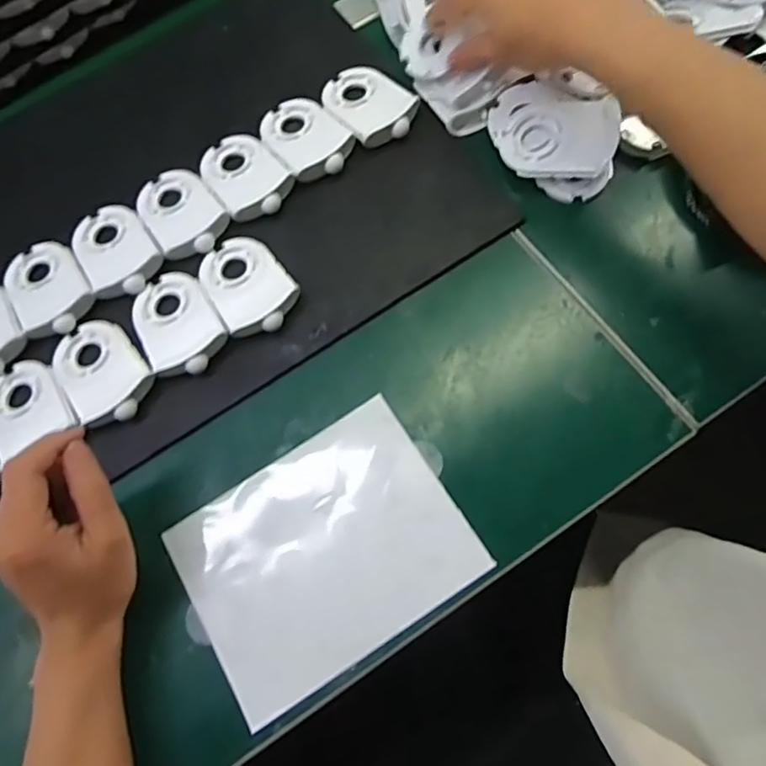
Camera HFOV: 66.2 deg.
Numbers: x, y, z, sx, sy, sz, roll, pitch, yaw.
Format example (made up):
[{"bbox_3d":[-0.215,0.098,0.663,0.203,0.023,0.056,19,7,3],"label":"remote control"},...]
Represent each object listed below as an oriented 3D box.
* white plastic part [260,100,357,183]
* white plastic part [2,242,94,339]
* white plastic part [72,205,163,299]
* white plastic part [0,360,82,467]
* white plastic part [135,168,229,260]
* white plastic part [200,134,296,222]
[{"bbox_3d":[-0.063,-0.199,0.475,0.055,0.018,0.085,-34,71,-6],"label":"white plastic part"},{"bbox_3d":[-0.257,-0.073,0.450,0.056,0.017,0.086,-34,71,-6],"label":"white plastic part"},{"bbox_3d":[-0.207,-0.104,0.455,0.057,0.017,0.085,-31,70,-5],"label":"white plastic part"},{"bbox_3d":[-0.257,0.017,0.420,0.057,0.020,0.071,-36,78,-8],"label":"white plastic part"},{"bbox_3d":[-0.159,-0.135,0.462,0.056,0.018,0.085,-33,71,-6],"label":"white plastic part"},{"bbox_3d":[-0.110,-0.167,0.470,0.056,0.018,0.087,-35,71,-7],"label":"white plastic part"}]

